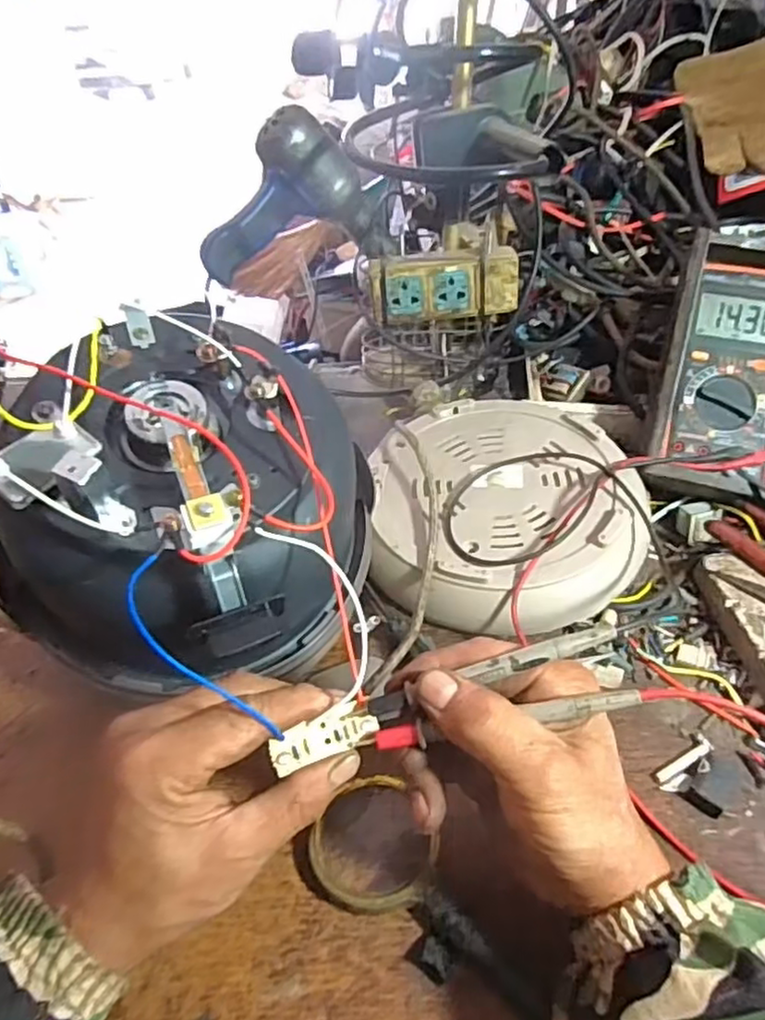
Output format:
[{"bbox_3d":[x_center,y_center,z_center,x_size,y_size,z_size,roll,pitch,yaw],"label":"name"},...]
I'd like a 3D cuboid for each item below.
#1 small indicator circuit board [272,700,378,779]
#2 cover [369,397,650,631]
[{"bbox_3d":[-0.025,0.099,0.289,0.046,0.004,0.018,-17,73,-22],"label":"small indicator circuit board"},{"bbox_3d":[0.094,-0.005,0.502,0.203,0.042,0.215,-2,41,1],"label":"cover"}]

